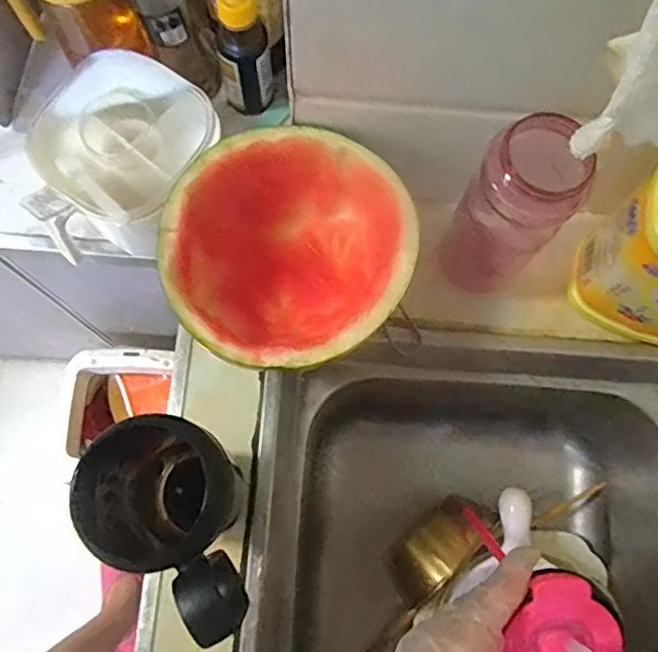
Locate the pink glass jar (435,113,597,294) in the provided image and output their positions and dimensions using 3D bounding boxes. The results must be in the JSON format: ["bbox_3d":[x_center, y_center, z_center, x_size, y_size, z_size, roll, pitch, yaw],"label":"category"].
[{"bbox_3d":[0.144,-0.092,0.498,0.073,0.196,0.069,0,75,-1],"label":"pink glass jar"}]

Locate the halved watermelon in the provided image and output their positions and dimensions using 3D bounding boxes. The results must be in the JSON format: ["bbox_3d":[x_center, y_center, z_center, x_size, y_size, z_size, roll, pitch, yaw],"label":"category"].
[{"bbox_3d":[-0.033,-0.051,0.520,0.184,0.116,0.190,0,75,-1],"label":"halved watermelon"}]

